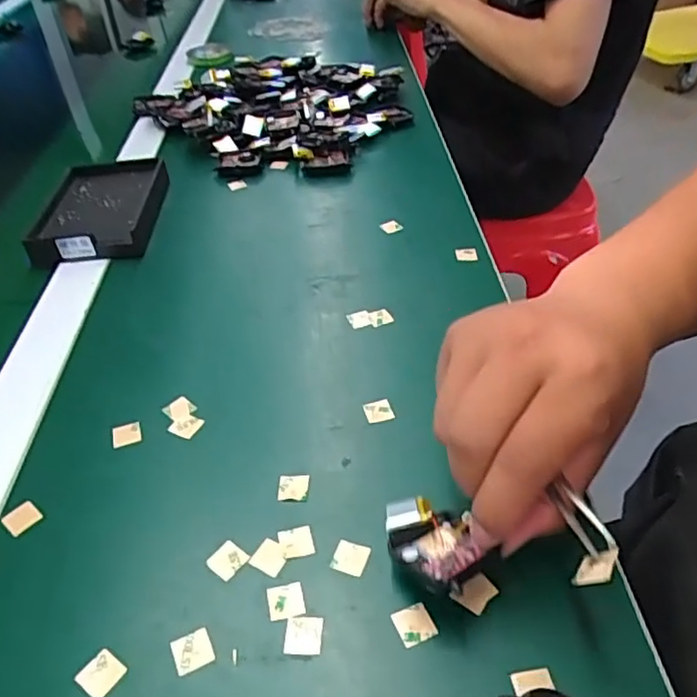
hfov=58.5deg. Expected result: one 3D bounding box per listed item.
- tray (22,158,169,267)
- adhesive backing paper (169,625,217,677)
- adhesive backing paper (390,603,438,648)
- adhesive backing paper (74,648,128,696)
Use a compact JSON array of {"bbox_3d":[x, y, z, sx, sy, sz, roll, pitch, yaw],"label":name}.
[{"bbox_3d":[-0.212,-0.122,0.542,0.091,0.025,0.141,-5,41,-1],"label":"tray"},{"bbox_3d":[-0.066,0.126,0.261,0.016,0.004,0.016,-21,44,-18],"label":"adhesive backing paper"},{"bbox_3d":[0.028,0.117,0.265,0.015,0.004,0.016,-19,43,-13],"label":"adhesive backing paper"},{"bbox_3d":[-0.102,0.134,0.256,0.016,0.004,0.016,26,48,23],"label":"adhesive backing paper"}]

